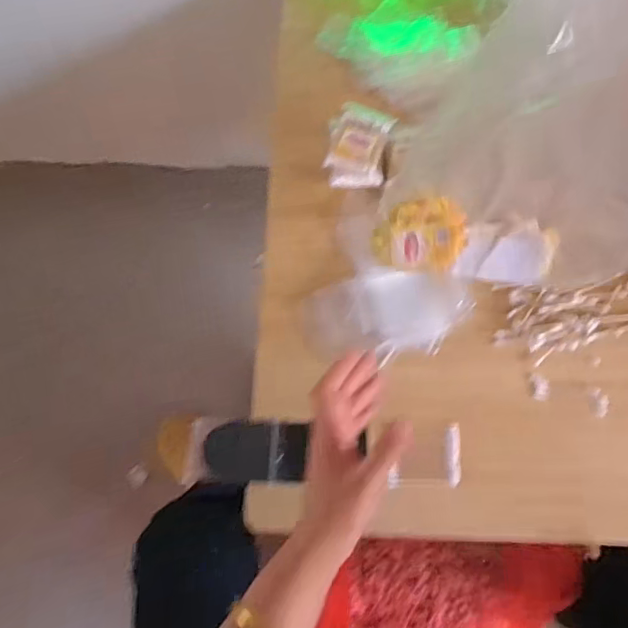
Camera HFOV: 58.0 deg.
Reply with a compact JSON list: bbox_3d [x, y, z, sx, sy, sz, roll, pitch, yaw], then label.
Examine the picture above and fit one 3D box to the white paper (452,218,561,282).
[{"bbox_3d":[0.135,-0.042,0.392,0.064,0.047,0.006,2,45,-4],"label":"white paper"}]

